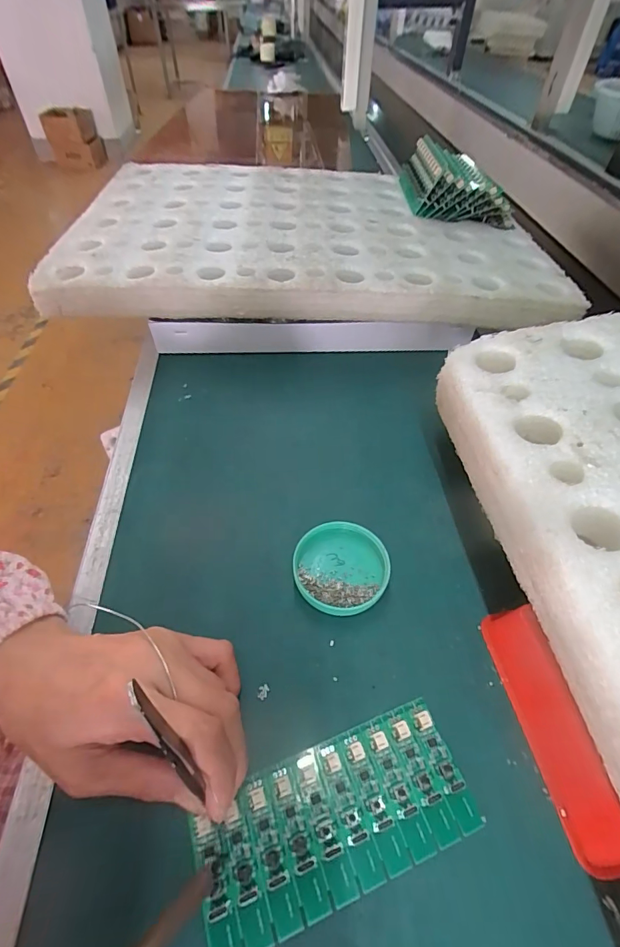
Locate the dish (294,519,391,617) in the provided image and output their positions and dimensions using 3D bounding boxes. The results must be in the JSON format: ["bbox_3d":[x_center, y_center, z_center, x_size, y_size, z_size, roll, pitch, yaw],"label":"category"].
[{"bbox_3d":[0.022,0.066,0.299,0.064,0.012,0.064,1,51,-1],"label":"dish"}]

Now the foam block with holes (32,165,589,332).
[{"bbox_3d":[0.002,-0.297,0.518,0.531,0.038,0.352,2,51,2],"label":"foam block with holes"}]

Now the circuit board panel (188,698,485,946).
[{"bbox_3d":[0.013,0.173,0.214,0.135,0.007,0.062,-18,53,-15],"label":"circuit board panel"}]

